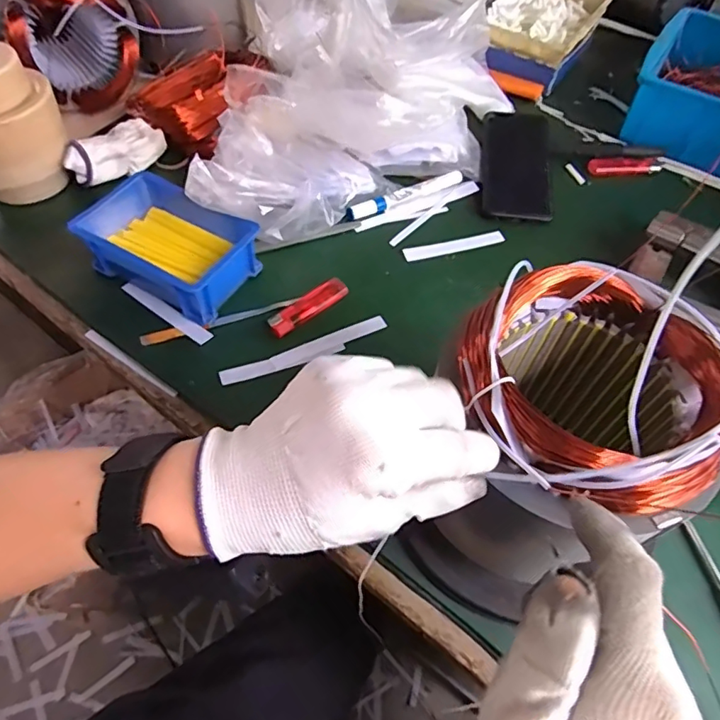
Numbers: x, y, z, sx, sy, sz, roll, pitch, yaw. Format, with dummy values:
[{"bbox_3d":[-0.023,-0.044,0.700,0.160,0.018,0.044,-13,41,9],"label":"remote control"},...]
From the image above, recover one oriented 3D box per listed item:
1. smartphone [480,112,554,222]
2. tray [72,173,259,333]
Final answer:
[{"bbox_3d":[0.182,-0.230,0.623,0.080,0.009,0.173,7,57,1],"label":"smartphone"},{"bbox_3d":[-0.178,-0.106,0.505,0.152,0.056,0.106,29,60,15],"label":"tray"}]

